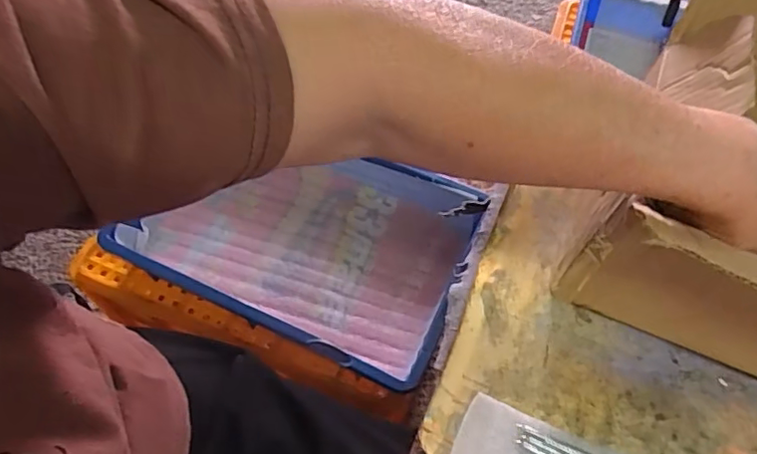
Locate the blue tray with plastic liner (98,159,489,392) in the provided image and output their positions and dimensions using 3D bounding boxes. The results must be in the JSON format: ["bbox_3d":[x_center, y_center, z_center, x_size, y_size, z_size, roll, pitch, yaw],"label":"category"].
[{"bbox_3d":[-0.104,0.021,0.767,0.405,0.077,0.288,18,59,8],"label":"blue tray with plastic liner"}]

